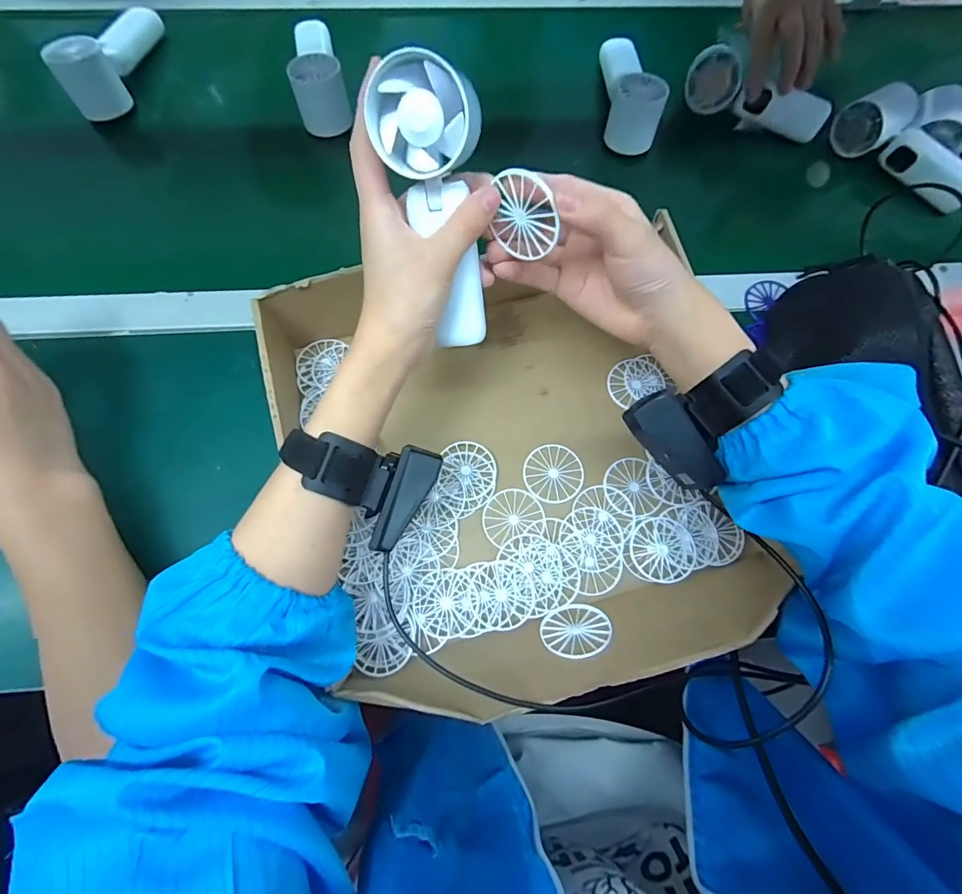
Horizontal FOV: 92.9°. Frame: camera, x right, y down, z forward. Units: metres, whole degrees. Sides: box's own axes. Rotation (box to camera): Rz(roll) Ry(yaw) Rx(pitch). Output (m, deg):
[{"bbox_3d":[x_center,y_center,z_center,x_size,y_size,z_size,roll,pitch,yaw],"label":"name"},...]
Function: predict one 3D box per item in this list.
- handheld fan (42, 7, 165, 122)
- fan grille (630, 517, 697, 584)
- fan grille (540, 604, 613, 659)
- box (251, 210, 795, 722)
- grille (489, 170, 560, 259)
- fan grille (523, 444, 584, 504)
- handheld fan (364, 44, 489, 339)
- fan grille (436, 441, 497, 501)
[{"bbox_3d":[-0.399,-0.432,0.499,0.053,0.058,0.158,13,74,2],"label":"handheld fan"},{"bbox_3d":[0.146,0.082,0.367,0.050,0.006,0.050,0,74,-1],"label":"fan grille"},{"bbox_3d":[0.070,0.135,0.336,0.049,0.047,0.005,-10,111,2],"label":"fan grille"},{"bbox_3d":[0.027,0.015,0.373,0.345,0.097,0.343,-15,75,-6],"label":"box"},{"bbox_3d":[0.024,-0.137,0.269,0.041,0.049,0.004,31,60,16],"label":"grille"},{"bbox_3d":[0.062,0.023,0.391,0.048,0.004,0.050,0,72,1],"label":"fan grille"},{"bbox_3d":[-0.023,-0.135,0.275,0.050,0.154,0.039,-18,38,-6],"label":"handheld fan"},{"bbox_3d":[-0.010,0.020,0.387,0.044,0.006,0.049,7,74,1],"label":"fan grille"}]

